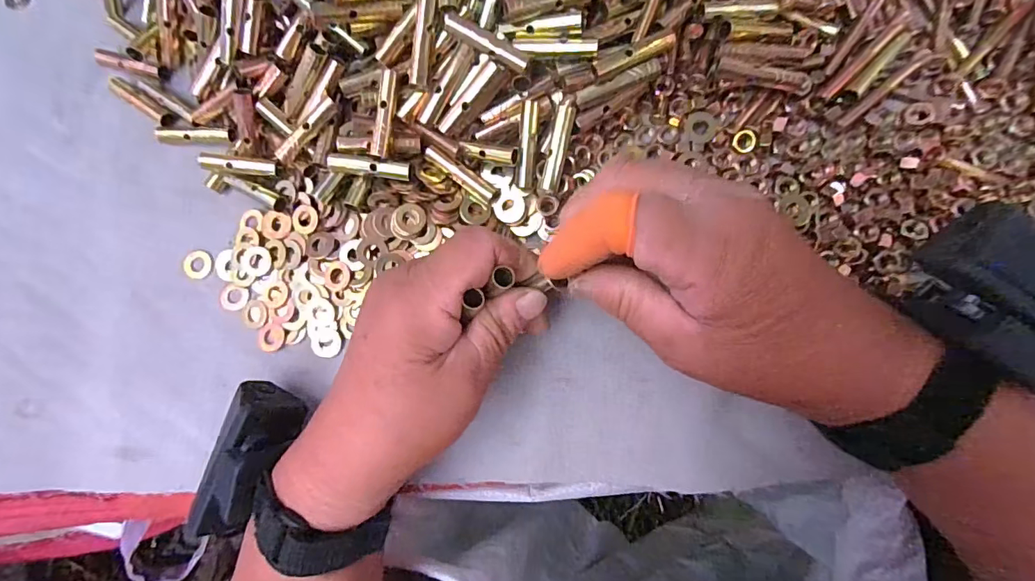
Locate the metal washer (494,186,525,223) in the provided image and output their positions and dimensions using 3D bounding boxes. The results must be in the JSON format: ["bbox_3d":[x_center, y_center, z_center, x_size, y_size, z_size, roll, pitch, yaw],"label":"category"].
[{"bbox_3d":[-0.004,-0.046,0.260,0.017,0.004,0.018,4,85,5],"label":"metal washer"}]

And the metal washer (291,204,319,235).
[{"bbox_3d":[-0.118,-0.040,0.264,0.016,0.004,0.016,0,84,5],"label":"metal washer"}]

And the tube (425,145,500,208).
[{"bbox_3d":[-0.030,-0.062,0.256,0.043,0.011,0.011,39,89,7],"label":"tube"}]

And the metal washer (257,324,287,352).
[{"bbox_3d":[-0.137,0.026,0.263,0.016,0.004,0.016,4,85,5],"label":"metal washer"}]

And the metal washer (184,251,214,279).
[{"bbox_3d":[-0.184,-0.015,0.274,0.016,0.004,0.016,7,85,5],"label":"metal washer"}]

